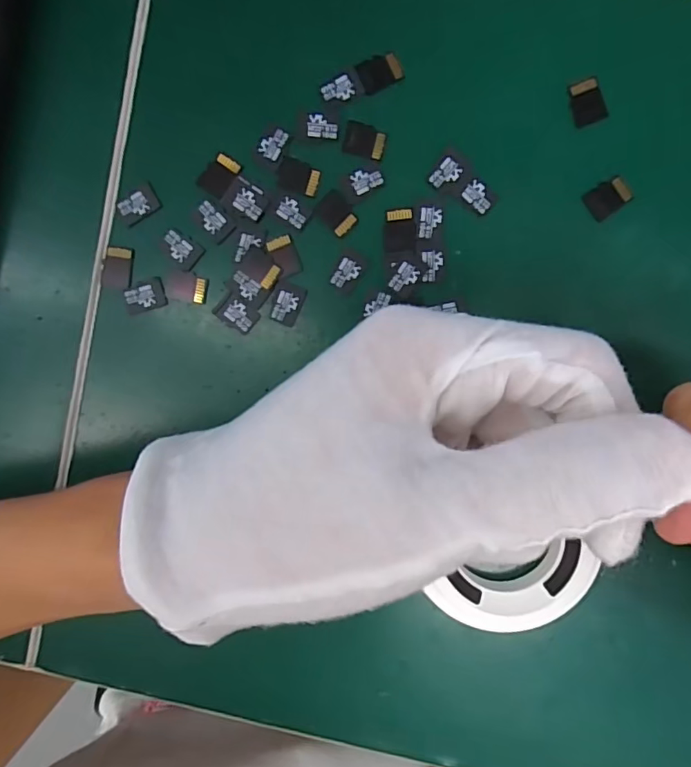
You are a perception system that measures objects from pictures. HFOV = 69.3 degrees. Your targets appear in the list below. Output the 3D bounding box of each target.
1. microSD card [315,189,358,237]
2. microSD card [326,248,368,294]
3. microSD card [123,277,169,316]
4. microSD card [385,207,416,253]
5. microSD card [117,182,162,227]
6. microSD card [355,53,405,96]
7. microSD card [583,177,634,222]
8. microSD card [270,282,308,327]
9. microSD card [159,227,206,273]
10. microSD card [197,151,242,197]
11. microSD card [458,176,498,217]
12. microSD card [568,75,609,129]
[{"bbox_3d":[-0.003,-0.061,0.180,0.014,0.004,0.011,43,96,-3],"label":"microSD card"},{"bbox_3d":[0.001,-0.041,0.182,0.011,0.004,0.014,27,94,-4],"label":"microSD card"},{"bbox_3d":[-0.074,-0.032,0.185,0.015,0.004,0.010,-18,101,4],"label":"microSD card"},{"bbox_3d":[0.020,-0.055,0.180,0.011,0.004,0.015,-1,94,2],"label":"microSD card"},{"bbox_3d":[-0.075,-0.065,0.182,0.015,0.004,0.009,-33,100,3],"label":"microSD card"},{"bbox_3d":[0.012,-0.109,0.175,0.015,0.004,0.011,-22,96,5],"label":"microSD card"},{"bbox_3d":[0.092,-0.065,0.176,0.015,0.004,0.011,-37,93,6],"label":"microSD card"},{"bbox_3d":[-0.021,-0.029,0.184,0.010,0.004,0.015,21,100,-3],"label":"microSD card"},{"bbox_3d":[-0.060,-0.049,0.183,0.015,0.004,0.011,39,92,-4],"label":"microSD card"},{"bbox_3d":[-0.045,-0.075,0.180,0.010,0.004,0.015,35,97,-3],"label":"microSD card"},{"bbox_3d":[0.047,-0.067,0.178,0.013,0.004,0.010,39,97,-3],"label":"microSD card"},{"bbox_3d":[0.084,-0.098,0.174,0.011,0.004,0.015,-19,96,4],"label":"microSD card"}]

